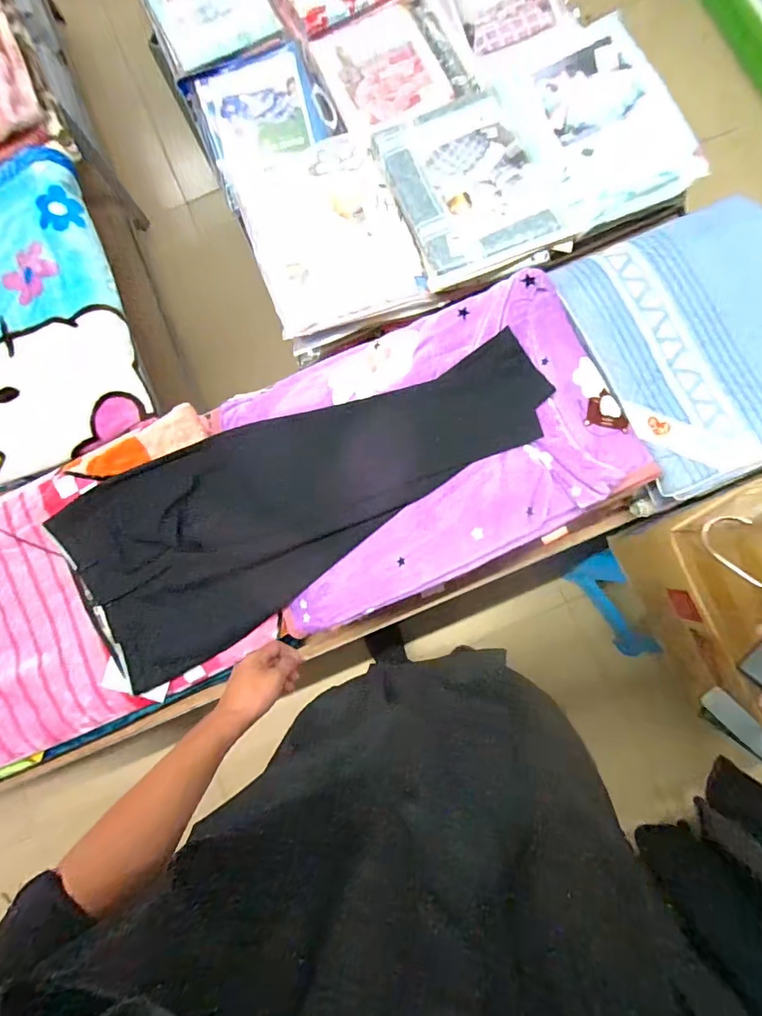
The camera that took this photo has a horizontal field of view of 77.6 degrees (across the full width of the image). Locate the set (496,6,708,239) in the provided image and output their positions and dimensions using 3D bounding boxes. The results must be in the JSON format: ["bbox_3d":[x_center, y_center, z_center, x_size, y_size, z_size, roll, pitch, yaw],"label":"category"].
[{"bbox_3d":[0.456,-0.839,1.023,0.325,0.043,0.447,-26,82,0],"label":"set"}]

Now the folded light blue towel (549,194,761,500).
[{"bbox_3d":[0.634,-0.328,0.921,0.429,0.051,0.527,-21,82,1],"label":"folded light blue towel"}]

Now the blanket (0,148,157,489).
[{"bbox_3d":[-0.829,-0.422,1.075,0.464,0.090,0.700,-21,82,1],"label":"blanket"}]

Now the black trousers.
[{"bbox_3d":[-0.157,-0.058,0.915,0.961,0.088,0.413,-31,82,0],"label":"black trousers"}]

